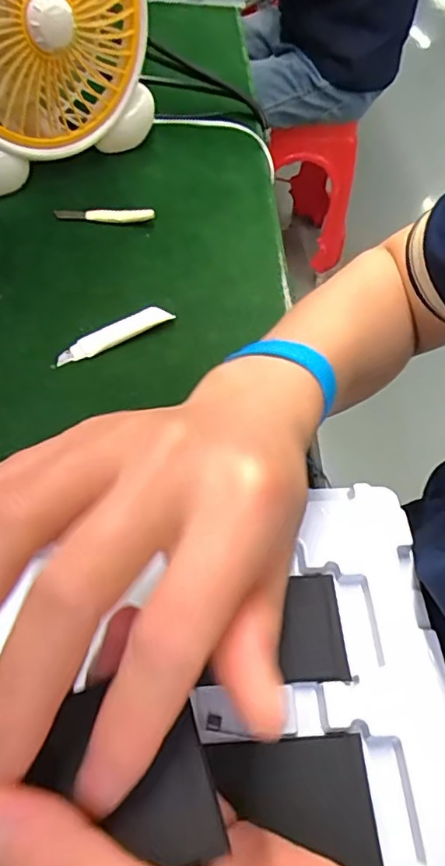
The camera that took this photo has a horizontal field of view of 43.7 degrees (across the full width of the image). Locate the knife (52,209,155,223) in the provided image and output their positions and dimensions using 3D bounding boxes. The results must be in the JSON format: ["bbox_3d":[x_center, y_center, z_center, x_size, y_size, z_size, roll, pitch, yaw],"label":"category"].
[{"bbox_3d":[-0.105,-0.195,0.496,0.087,0.012,0.008,1,55,-6],"label":"knife"}]

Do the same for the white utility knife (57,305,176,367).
[{"bbox_3d":[-0.080,-0.074,0.411,0.089,0.009,0.019,-32,64,-25],"label":"white utility knife"}]

